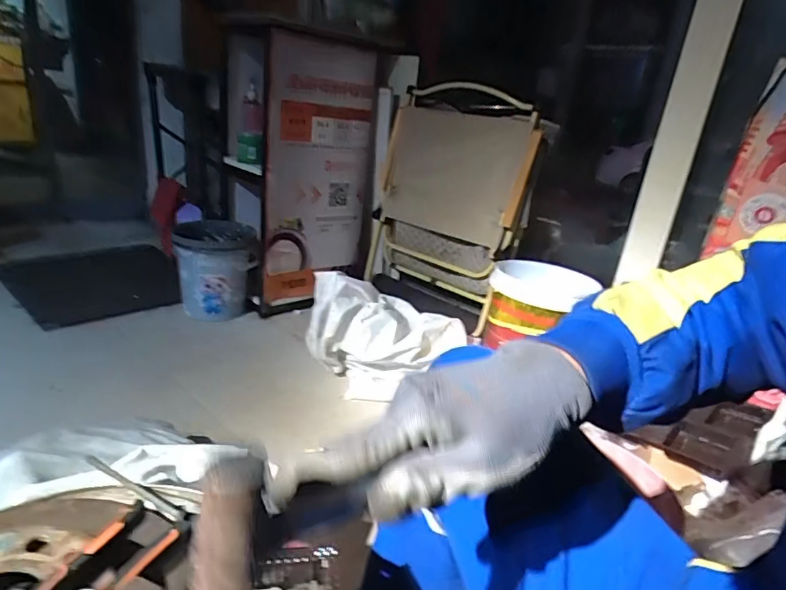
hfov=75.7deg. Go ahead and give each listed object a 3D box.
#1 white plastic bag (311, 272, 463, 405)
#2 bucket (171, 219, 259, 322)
[{"bbox_3d":[-0.012,0.118,1.356,0.405,0.299,0.188,1,22,-17],"label":"white plastic bag"},{"bbox_3d":[-0.611,-0.088,1.757,0.262,0.281,0.236,1,22,-16],"label":"bucket"}]

